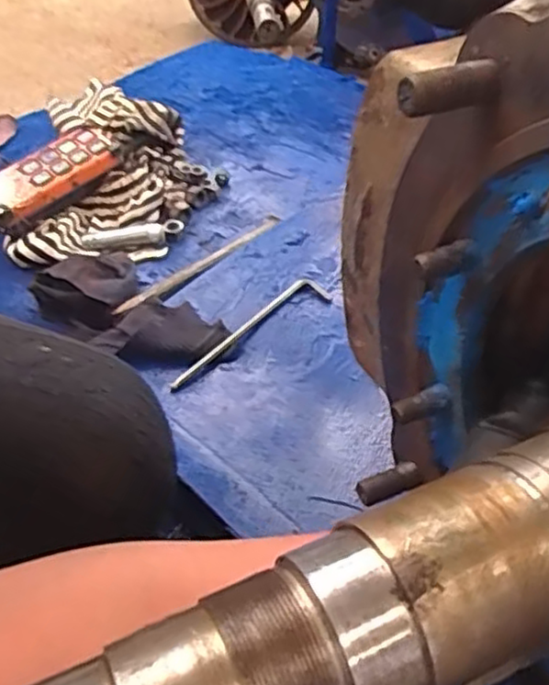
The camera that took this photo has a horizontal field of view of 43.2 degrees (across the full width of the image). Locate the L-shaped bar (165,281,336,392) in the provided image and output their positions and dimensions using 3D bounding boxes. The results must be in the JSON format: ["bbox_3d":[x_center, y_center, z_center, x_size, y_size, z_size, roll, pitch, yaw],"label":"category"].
[{"bbox_3d":[-0.021,-0.009,0.641,0.034,0.010,0.186,32,52,31],"label":"L-shaped bar"}]

